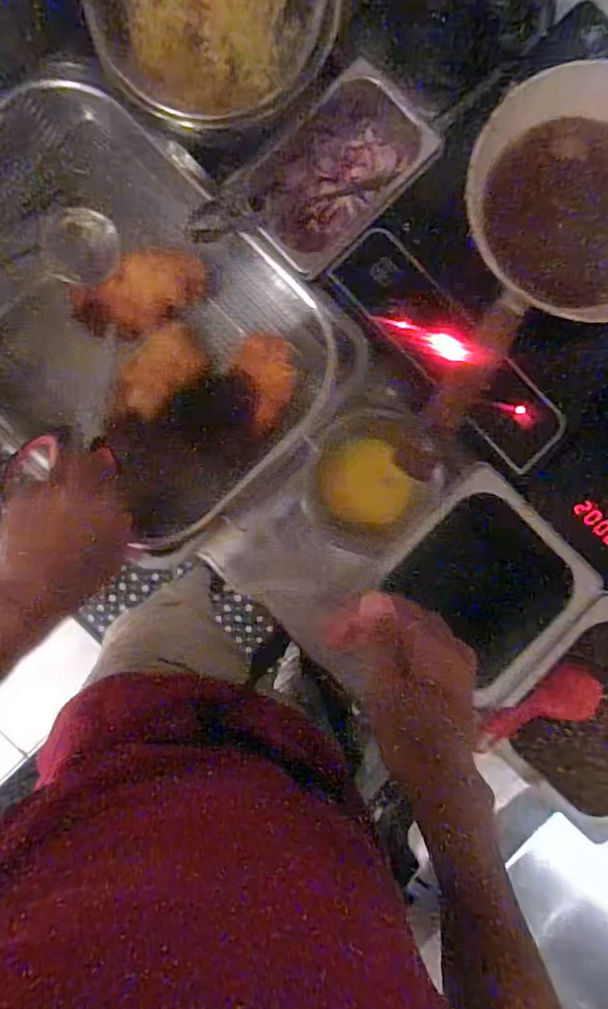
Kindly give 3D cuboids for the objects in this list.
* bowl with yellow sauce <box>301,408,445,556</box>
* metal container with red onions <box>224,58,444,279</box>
[{"bbox_3d":[0.059,-0.021,0.526,0.116,0.039,0.128,28,91,-4],"label":"bowl with yellow sauce"},{"bbox_3d":[0.024,-0.291,0.512,0.171,0.055,0.106,-44,94,0],"label":"metal container with red onions"}]

